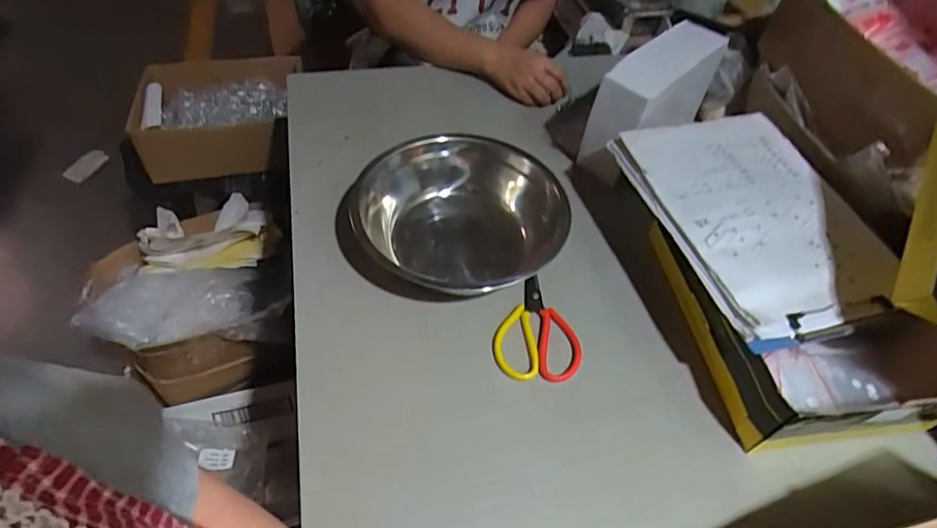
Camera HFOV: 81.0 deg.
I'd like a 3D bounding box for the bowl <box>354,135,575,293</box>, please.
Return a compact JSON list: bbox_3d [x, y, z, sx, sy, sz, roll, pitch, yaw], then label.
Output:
[{"bbox_3d":[-0.015,-0.065,0.681,0.241,0.088,0.239,2,50,-2],"label":"bowl"}]

